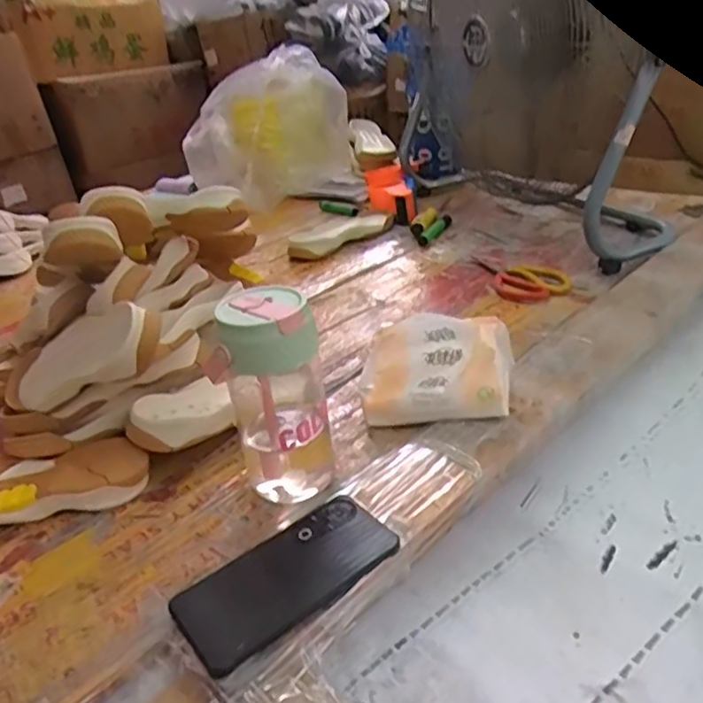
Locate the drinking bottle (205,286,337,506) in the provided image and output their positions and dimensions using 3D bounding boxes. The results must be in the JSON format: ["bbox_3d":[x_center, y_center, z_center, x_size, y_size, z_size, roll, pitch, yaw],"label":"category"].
[{"bbox_3d":[-0.068,0.043,0.577,0.096,0.185,0.086,-11,29,-4],"label":"drinking bottle"}]

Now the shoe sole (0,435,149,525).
[{"bbox_3d":[-0.309,0.124,0.629,0.221,0.034,0.089,-6,26,5],"label":"shoe sole"}]

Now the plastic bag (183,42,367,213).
[{"bbox_3d":[-0.177,-0.480,1.456,0.394,0.289,0.194,-10,26,-5],"label":"plastic bag"}]

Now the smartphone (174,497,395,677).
[{"bbox_3d":[-0.050,0.170,0.502,0.165,0.008,0.083,-29,39,-29],"label":"smartphone"}]

